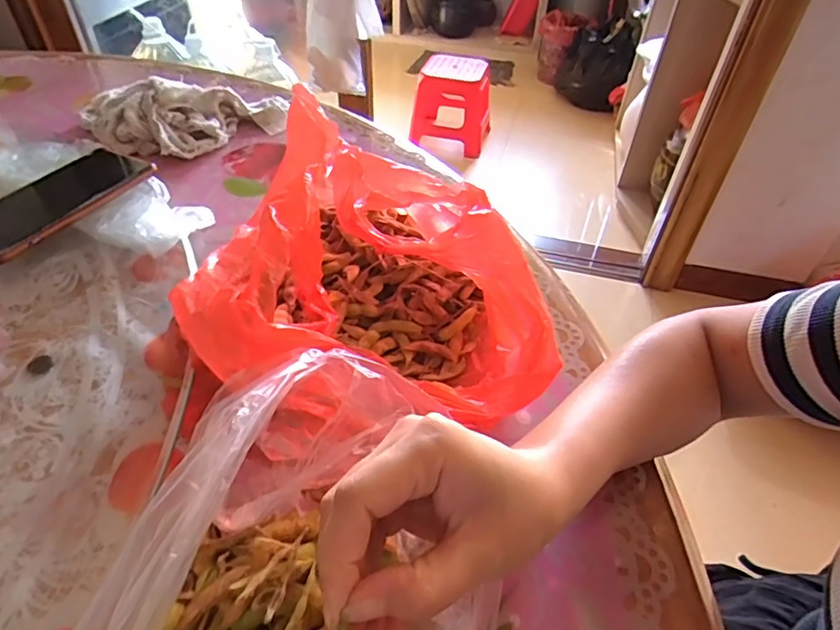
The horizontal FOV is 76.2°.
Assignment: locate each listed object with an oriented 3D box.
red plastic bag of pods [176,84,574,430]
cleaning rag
[{"bbox_3d":[-0.046,-0.021,0.361,0.197,0.125,0.244,-29,53,-28],"label":"red plastic bag of pods"},{"bbox_3d":[-0.271,-0.232,0.616,0.235,0.055,0.142,-6,45,-9],"label":"cleaning rag"}]

